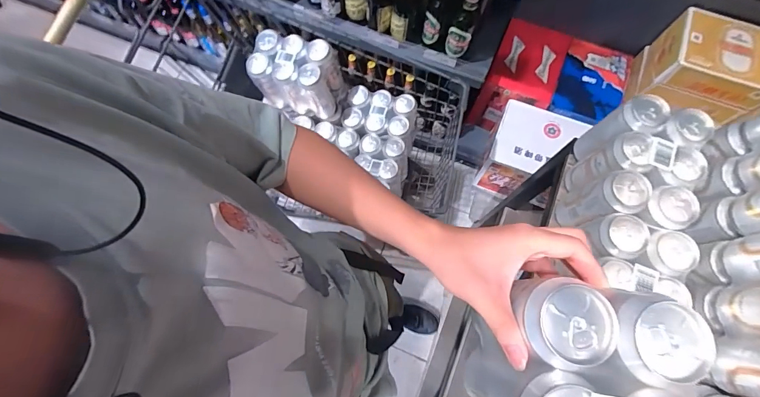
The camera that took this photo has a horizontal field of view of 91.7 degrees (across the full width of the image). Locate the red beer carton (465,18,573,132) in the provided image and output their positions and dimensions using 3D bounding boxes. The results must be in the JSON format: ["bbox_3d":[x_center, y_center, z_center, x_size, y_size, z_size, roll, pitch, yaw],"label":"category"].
[{"bbox_3d":[0.534,-0.453,1.454,0.234,0.289,0.318,24,74,6],"label":"red beer carton"}]

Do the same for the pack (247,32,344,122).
[{"bbox_3d":[-0.206,-0.310,0.946,0.198,0.184,0.134,21,74,5],"label":"pack"}]

